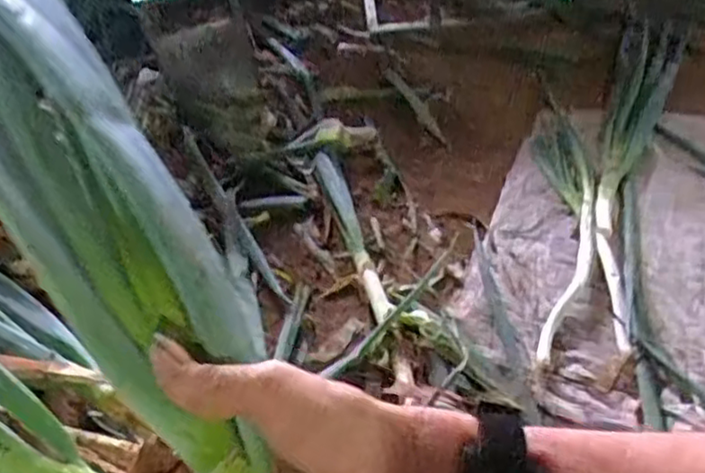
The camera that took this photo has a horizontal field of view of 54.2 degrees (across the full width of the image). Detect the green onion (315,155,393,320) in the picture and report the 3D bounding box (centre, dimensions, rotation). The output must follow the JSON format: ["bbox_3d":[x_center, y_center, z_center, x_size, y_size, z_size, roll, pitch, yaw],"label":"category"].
[{"bbox_3d":[-0.010,-0.019,1.269,0.038,0.021,0.482,-14,41,-7],"label":"green onion"}]

